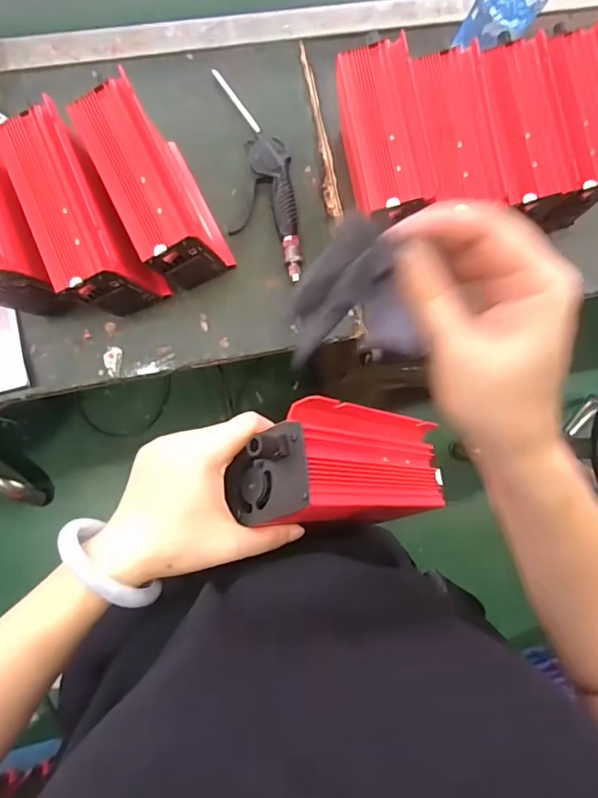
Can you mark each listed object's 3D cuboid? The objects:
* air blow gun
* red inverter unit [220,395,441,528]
[{"bbox_3d":[-0.046,-0.270,0.620,0.083,0.022,0.249,-5,87,-8],"label":"air blow gun"},{"bbox_3d":[0.041,0.048,0.381,0.174,0.066,0.083,6,85,-41],"label":"red inverter unit"}]

